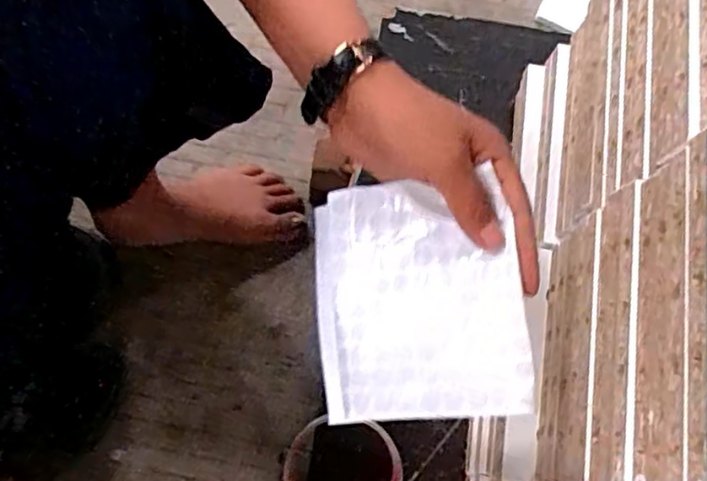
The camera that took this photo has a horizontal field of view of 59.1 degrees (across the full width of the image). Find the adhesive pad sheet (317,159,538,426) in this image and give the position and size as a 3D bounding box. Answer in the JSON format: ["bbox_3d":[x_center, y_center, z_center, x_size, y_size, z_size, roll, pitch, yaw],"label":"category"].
[{"bbox_3d":[0.031,0.030,0.328,0.111,0.018,0.122,-9,72,21],"label":"adhesive pad sheet"}]

